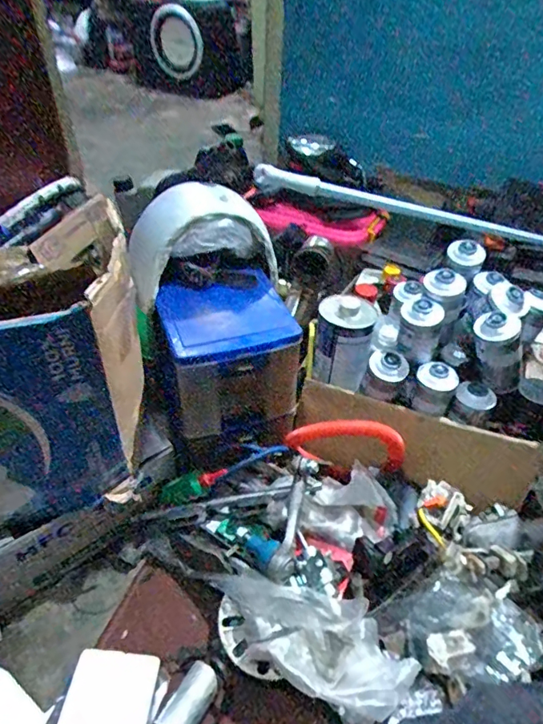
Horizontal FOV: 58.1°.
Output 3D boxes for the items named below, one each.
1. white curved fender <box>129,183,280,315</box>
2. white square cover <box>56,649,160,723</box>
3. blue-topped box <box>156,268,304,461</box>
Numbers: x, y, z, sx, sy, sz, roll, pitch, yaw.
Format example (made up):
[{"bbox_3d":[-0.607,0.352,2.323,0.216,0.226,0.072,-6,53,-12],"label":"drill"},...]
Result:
[{"bbox_3d":[-0.113,-0.198,0.771,0.218,0.119,0.156,-13,45,-16],"label":"white curved fender"},{"bbox_3d":[-0.202,0.421,0.607,0.106,0.010,0.107,4,43,1],"label":"white square cover"},{"bbox_3d":[-0.060,0.005,0.750,0.180,0.199,0.165,-12,45,-15],"label":"blue-topped box"}]

